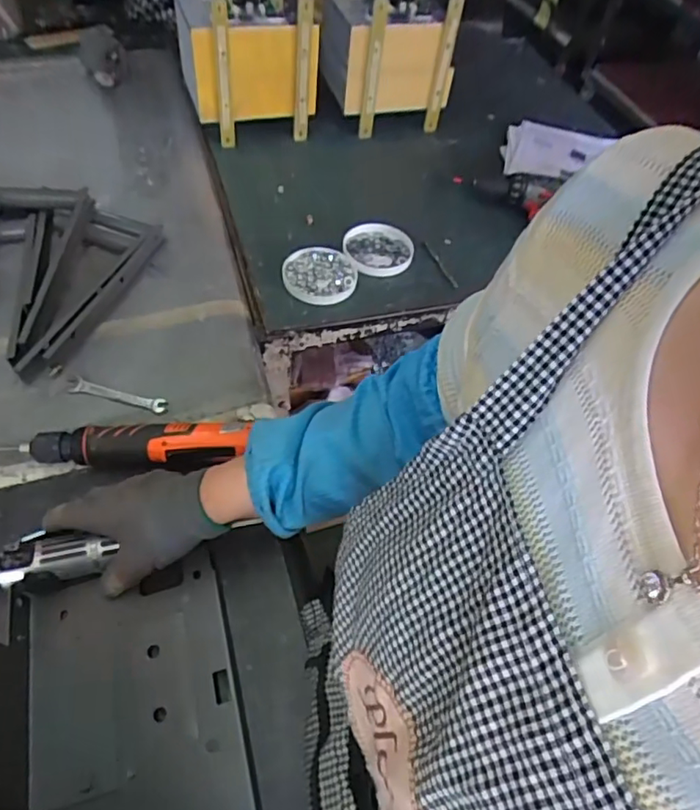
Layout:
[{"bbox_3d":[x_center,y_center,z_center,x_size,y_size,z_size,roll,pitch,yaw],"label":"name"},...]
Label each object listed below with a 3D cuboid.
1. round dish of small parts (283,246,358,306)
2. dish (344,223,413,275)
[{"bbox_3d":[-0.042,-0.182,0.805,0.103,0.009,0.099,3,54,-4],"label":"round dish of small parts"},{"bbox_3d":[0.042,-0.233,0.859,0.101,0.020,0.110,3,54,-4],"label":"dish"}]

